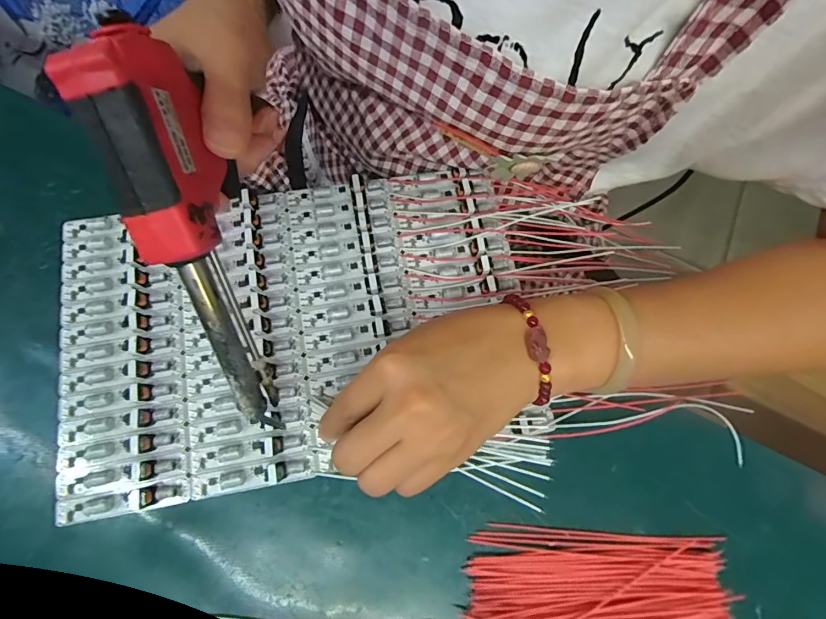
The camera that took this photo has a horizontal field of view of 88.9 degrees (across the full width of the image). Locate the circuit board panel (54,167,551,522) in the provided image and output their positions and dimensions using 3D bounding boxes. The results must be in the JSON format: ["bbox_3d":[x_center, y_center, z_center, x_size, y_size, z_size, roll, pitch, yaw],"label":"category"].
[{"bbox_3d":[-0.075,0.008,0.273,0.290,0.017,0.200,-6,76,-3],"label":"circuit board panel"}]

